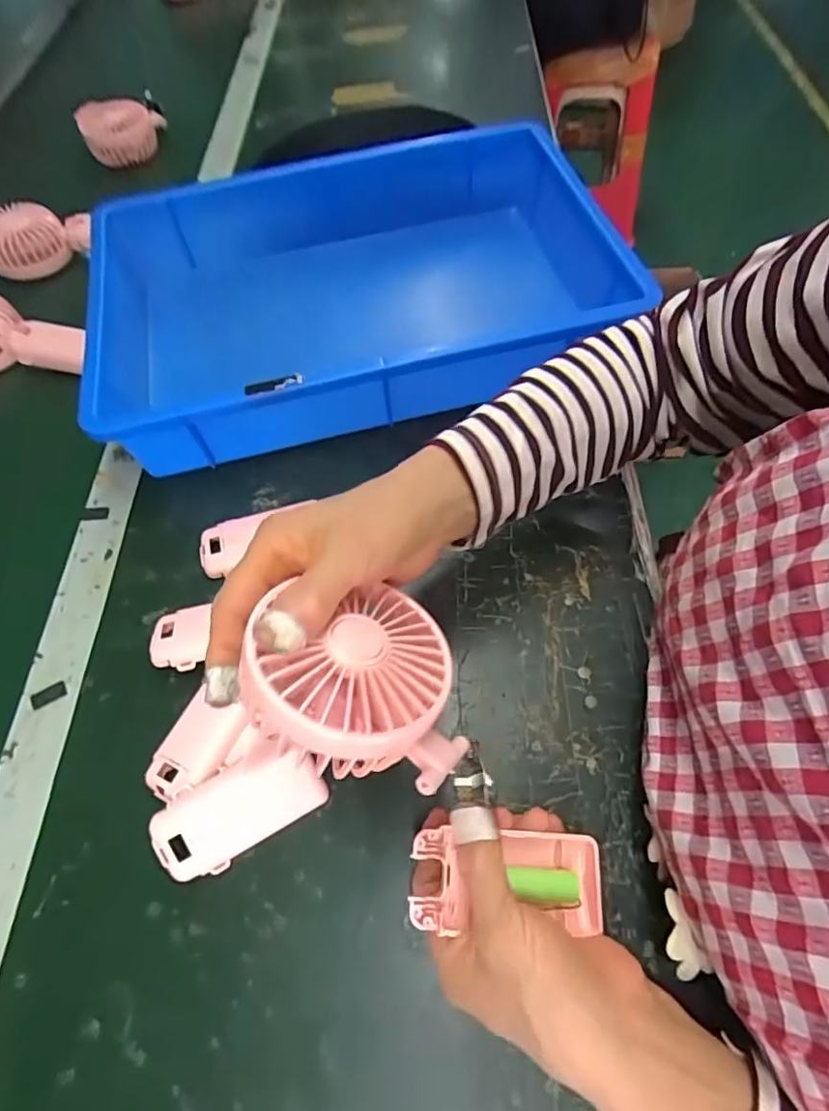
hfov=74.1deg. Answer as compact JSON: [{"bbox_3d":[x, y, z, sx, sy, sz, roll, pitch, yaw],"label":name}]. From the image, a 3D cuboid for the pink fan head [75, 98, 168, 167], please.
[{"bbox_3d":[-0.380,-0.565,0.725,0.109,0.076,0.033,-39,67,-17],"label":"pink fan head"}]

